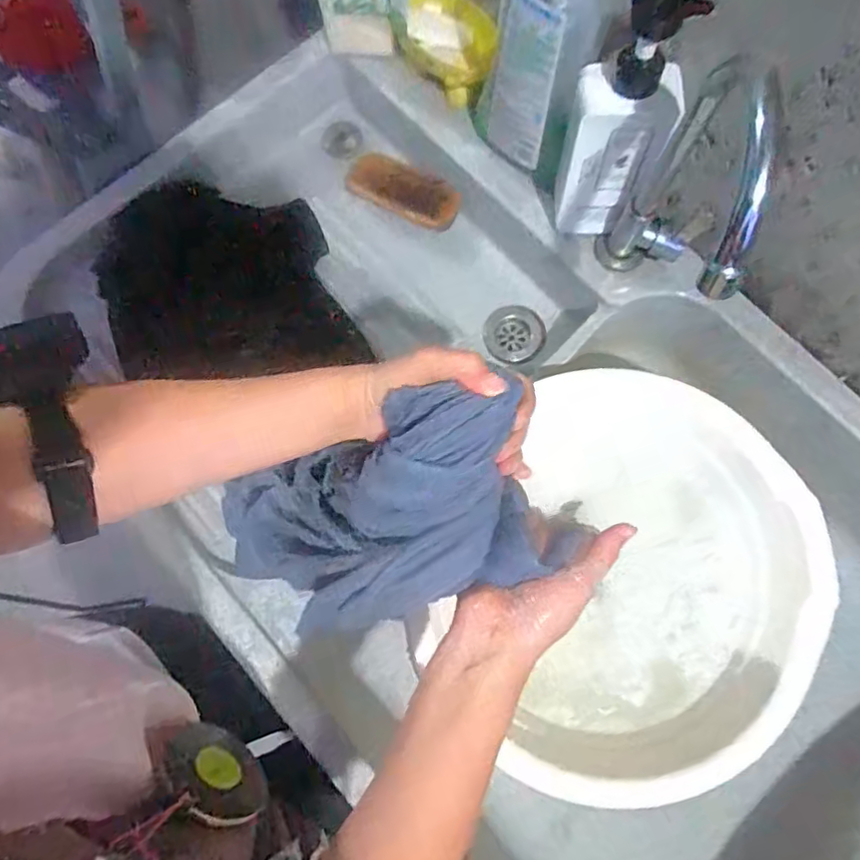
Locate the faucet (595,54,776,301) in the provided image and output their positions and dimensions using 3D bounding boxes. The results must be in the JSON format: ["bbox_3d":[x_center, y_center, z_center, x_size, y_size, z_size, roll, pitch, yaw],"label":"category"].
[{"bbox_3d":[0.184,-0.156,0.476,0.066,0.261,0.150,17,77,5],"label":"faucet"}]

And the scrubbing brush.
[{"bbox_3d":[-0.029,-0.266,0.690,0.132,0.022,0.052,28,96,10],"label":"scrubbing brush"}]

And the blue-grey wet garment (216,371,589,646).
[{"bbox_3d":[-0.040,0.066,0.434,0.238,0.169,0.129,-14,77,-3],"label":"blue-grey wet garment"}]

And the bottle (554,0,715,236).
[{"bbox_3d":[0.158,-0.252,0.510,0.077,0.209,0.073,22,78,6],"label":"bottle"}]

